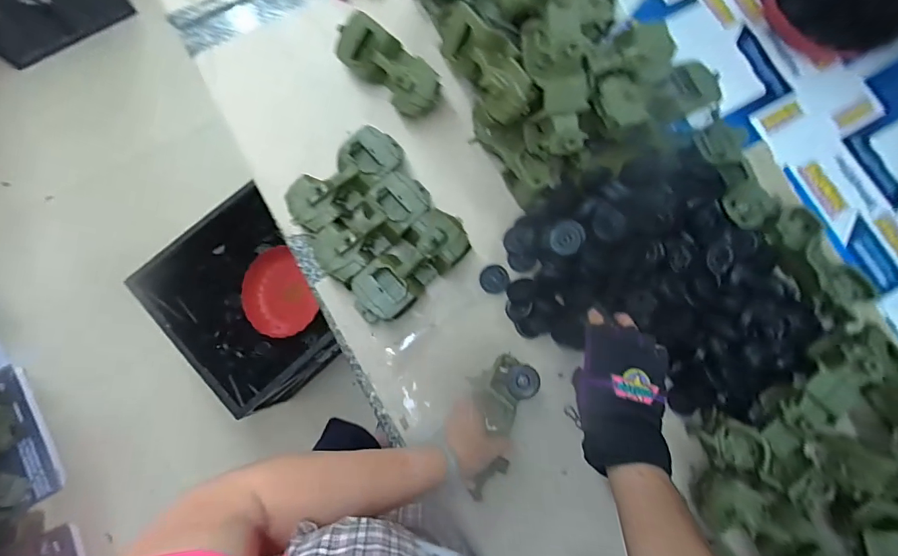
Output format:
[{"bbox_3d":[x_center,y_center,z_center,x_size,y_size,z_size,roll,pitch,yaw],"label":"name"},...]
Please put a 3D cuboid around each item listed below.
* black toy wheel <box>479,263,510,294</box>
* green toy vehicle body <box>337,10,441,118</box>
[{"bbox_3d":[0.069,0.002,0.666,0.043,0.014,0.042,0,81,-3],"label":"black toy wheel"},{"bbox_3d":[-0.093,-0.327,0.685,0.173,0.069,0.079,42,82,4],"label":"green toy vehicle body"}]

